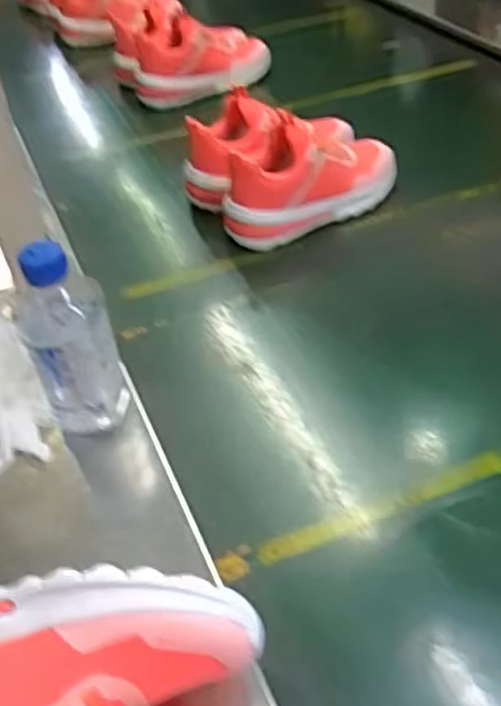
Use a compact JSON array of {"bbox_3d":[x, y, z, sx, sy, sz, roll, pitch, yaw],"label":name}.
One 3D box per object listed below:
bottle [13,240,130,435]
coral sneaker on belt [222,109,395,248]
[{"bbox_3d":[-0.135,0.001,0.528,0.068,0.175,0.057,-21,44,-15],"label":"bottle"},{"bbox_3d":[0.076,-0.210,0.801,0.234,0.120,0.081,-25,45,-19],"label":"coral sneaker on belt"}]

